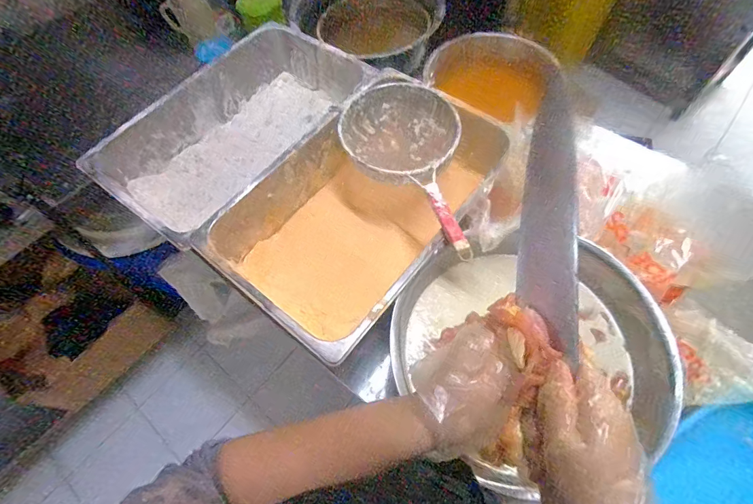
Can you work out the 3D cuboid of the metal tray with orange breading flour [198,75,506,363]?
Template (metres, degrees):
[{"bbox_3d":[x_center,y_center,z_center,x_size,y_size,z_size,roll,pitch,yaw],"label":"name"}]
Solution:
[{"bbox_3d":[-0.002,-0.087,0.708,0.315,0.154,0.544,35,69,19],"label":"metal tray with orange breading flour"}]

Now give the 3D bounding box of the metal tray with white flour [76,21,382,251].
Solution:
[{"bbox_3d":[-0.268,-0.242,0.828,0.333,0.184,0.534,33,69,19],"label":"metal tray with white flour"}]

